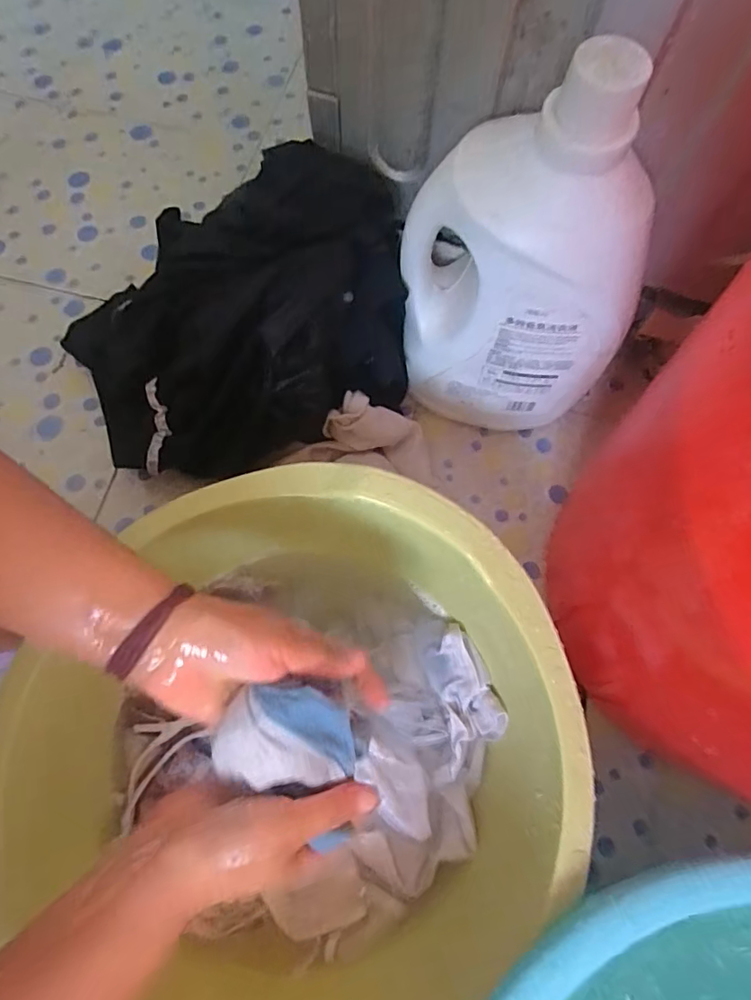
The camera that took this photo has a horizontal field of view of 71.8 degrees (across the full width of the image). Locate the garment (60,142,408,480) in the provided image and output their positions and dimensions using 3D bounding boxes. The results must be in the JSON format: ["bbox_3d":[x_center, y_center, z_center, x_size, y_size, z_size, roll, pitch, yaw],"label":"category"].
[{"bbox_3d":[-0.133,-0.163,0.504,0.303,0.189,0.210,-27,74,-9],"label":"garment"}]

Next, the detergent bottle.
[{"bbox_3d":[0.119,-0.180,0.448,0.184,0.334,0.098,7,72,2],"label":"detergent bottle"}]

